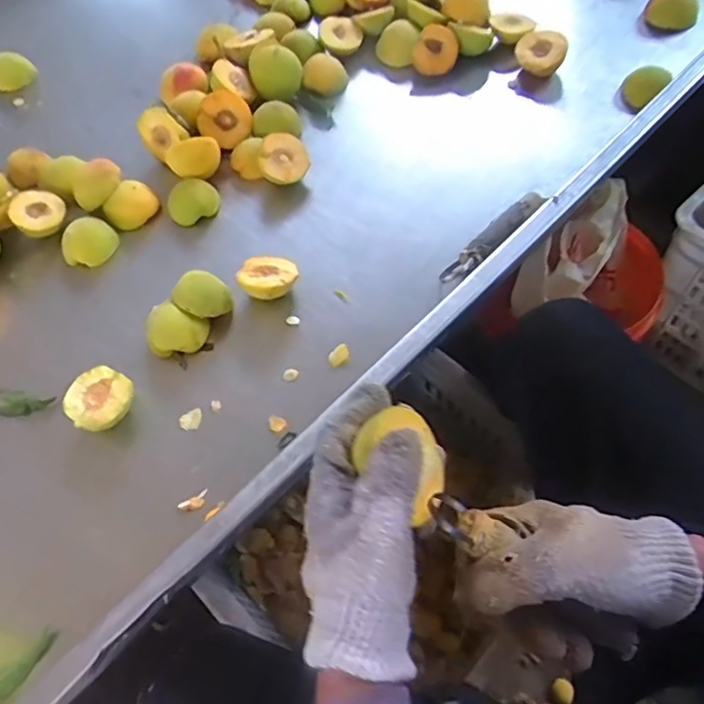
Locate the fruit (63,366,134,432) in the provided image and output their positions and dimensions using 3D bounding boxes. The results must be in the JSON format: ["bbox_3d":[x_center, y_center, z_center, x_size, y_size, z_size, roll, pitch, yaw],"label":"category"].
[{"bbox_3d":[-0.232,0.046,0.545,0.059,0.024,0.057,-2,58,4],"label":"fruit"}]

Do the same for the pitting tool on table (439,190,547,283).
[{"bbox_3d":[0.142,-0.115,0.589,0.134,0.020,0.025,-42,64,-5],"label":"pitting tool on table"}]

